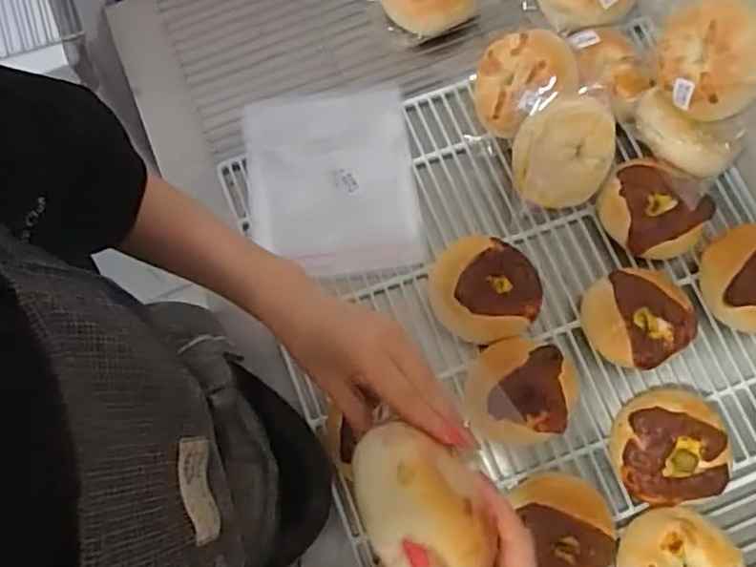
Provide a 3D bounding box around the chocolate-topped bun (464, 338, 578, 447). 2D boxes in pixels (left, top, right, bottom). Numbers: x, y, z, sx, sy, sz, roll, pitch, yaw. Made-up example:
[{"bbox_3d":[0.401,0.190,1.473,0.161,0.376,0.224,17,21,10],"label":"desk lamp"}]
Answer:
[{"bbox_3d":[0.142,0.105,0.674,0.100,0.071,0.105,0,76,0],"label":"chocolate-topped bun"}]

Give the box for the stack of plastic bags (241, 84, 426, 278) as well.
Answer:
[{"bbox_3d":[-0.051,-0.111,0.753,0.181,0.013,0.212,-8,76,-2],"label":"stack of plastic bags"}]

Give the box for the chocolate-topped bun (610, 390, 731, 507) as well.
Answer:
[{"bbox_3d":[0.280,0.160,0.663,0.101,0.065,0.106,0,76,0],"label":"chocolate-topped bun"}]

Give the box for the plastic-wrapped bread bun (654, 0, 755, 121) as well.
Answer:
[{"bbox_3d":[0.336,-0.229,0.676,0.043,0.110,0.118,-8,63,-35],"label":"plastic-wrapped bread bun"}]

